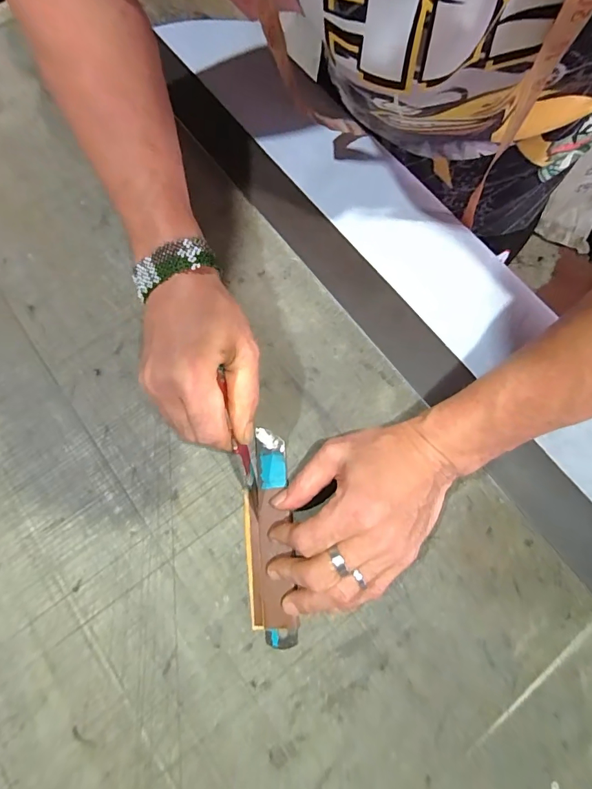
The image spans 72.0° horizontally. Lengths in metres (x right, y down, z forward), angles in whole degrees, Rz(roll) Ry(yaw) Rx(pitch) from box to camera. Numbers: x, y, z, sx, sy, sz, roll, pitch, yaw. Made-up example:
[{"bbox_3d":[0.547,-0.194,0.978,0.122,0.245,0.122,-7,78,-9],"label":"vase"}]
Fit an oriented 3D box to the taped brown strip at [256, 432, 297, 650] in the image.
[{"bbox_3d":[-0.017,0.107,0.317,0.025,0.005,0.157,-4,75,0],"label":"taped brown strip"}]

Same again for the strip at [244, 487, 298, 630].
[{"bbox_3d":[-0.022,0.124,0.312,0.034,0.004,0.101,-7,75,-1],"label":"strip"}]

